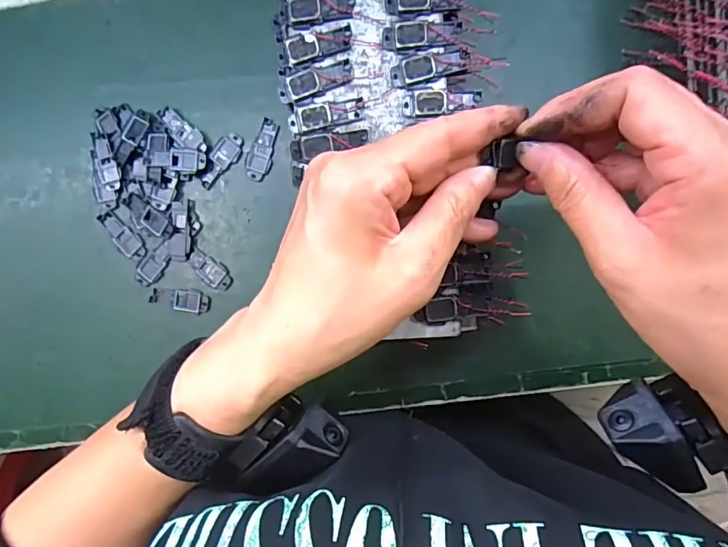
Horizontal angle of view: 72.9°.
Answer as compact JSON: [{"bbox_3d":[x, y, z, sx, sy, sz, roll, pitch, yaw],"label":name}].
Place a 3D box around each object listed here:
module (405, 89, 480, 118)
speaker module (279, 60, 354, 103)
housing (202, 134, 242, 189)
[{"bbox_3d":[0.040,-0.087,0.253,0.039,0.006,0.014,-3,92,5],"label":"module"},{"bbox_3d":[-0.025,-0.100,0.257,0.039,0.007,0.014,-13,91,5],"label":"speaker module"},{"bbox_3d":[-0.095,-0.074,0.323,0.015,0.004,0.040,37,97,2],"label":"housing"}]

